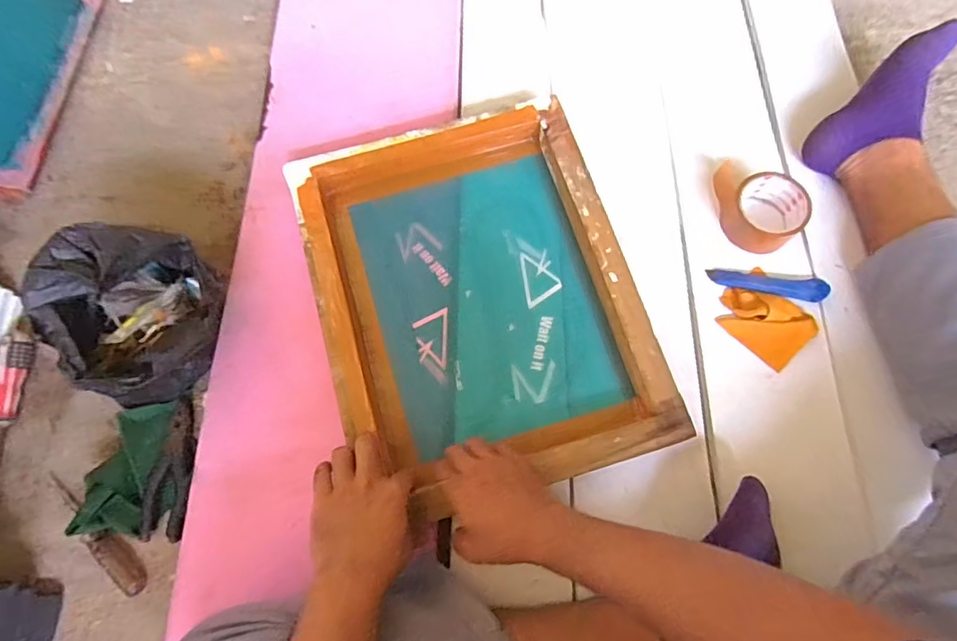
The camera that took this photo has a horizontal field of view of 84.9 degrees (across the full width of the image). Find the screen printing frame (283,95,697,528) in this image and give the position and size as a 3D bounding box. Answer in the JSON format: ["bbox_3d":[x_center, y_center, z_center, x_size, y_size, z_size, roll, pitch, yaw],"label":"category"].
[{"bbox_3d":[-0.004,-0.030,0.625,0.356,0.056,0.445,-16,74,-4],"label":"screen printing frame"}]

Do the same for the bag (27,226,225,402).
[{"bbox_3d":[-0.373,-0.003,0.581,0.141,0.152,0.178,19,74,6],"label":"bag"}]

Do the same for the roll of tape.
[{"bbox_3d":[0.365,-0.139,0.673,0.088,0.051,0.097,-39,77,-11],"label":"roll of tape"}]

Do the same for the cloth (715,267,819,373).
[{"bbox_3d":[0.359,-0.005,0.647,0.089,0.030,0.108,-41,77,-11],"label":"cloth"}]

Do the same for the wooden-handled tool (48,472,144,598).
[{"bbox_3d":[-0.423,0.232,0.580,0.171,0.021,0.028,42,78,12],"label":"wooden-handled tool"}]

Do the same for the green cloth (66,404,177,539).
[{"bbox_3d":[-0.385,0.164,0.587,0.089,0.024,0.140,2,73,1],"label":"green cloth"}]

